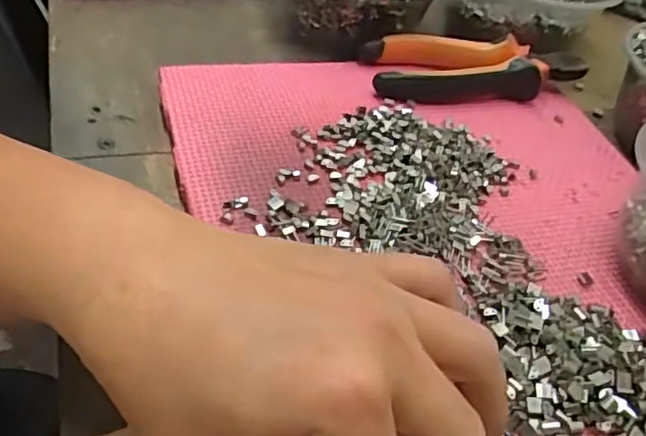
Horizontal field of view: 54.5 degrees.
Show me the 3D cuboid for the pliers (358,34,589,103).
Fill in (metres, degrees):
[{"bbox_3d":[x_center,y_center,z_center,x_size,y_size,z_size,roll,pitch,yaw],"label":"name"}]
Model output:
[{"bbox_3d":[0.104,-0.097,0.412,0.149,0.021,0.050,1,44,-10],"label":"pliers"}]

